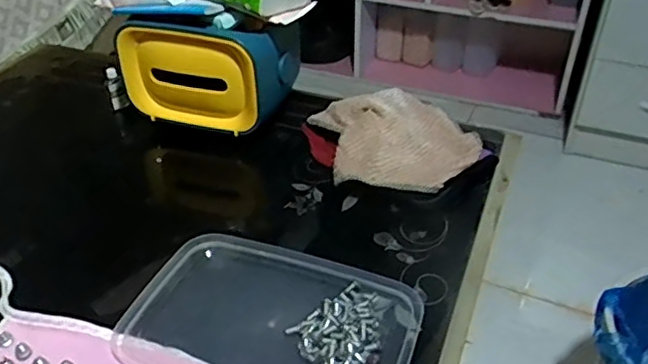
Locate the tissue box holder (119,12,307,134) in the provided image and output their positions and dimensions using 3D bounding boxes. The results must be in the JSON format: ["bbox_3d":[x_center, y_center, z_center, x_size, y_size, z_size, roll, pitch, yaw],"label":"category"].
[{"bbox_3d":[-0.143,-0.158,0.773,0.206,0.134,0.125,9,38,12],"label":"tissue box holder"}]

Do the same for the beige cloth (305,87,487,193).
[{"bbox_3d":[0.090,-0.051,0.730,0.184,0.050,0.209,-7,37,-10],"label":"beige cloth"}]

